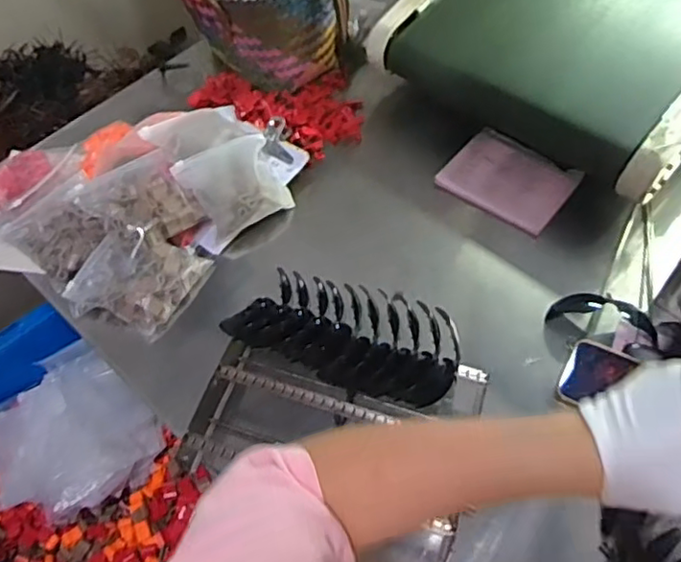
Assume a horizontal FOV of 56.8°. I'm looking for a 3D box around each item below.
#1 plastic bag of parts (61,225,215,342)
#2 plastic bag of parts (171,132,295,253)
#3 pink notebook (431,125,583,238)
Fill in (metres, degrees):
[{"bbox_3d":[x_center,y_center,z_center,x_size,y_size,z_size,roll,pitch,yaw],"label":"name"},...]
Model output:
[{"bbox_3d":[-0.277,-0.007,0.857,0.136,0.057,0.142,20,60,17],"label":"plastic bag of parts"},{"bbox_3d":[-0.153,-0.141,0.935,0.142,0.068,0.123,-31,59,-16],"label":"plastic bag of parts"},{"bbox_3d":[0.249,-0.153,0.939,0.177,0.020,0.134,33,64,24],"label":"pink notebook"}]

